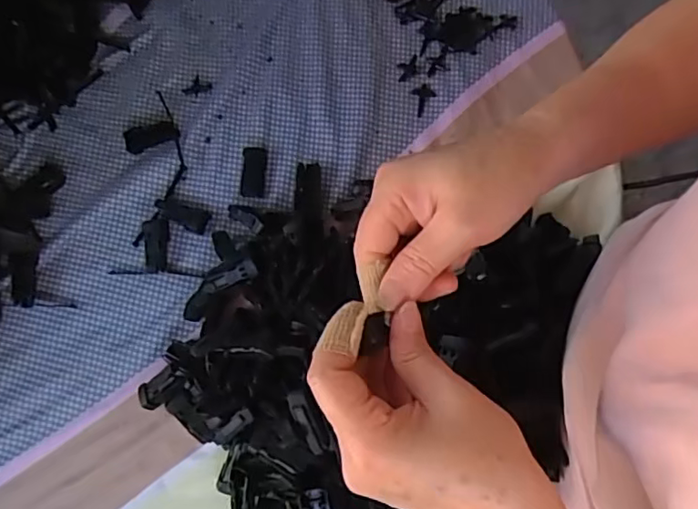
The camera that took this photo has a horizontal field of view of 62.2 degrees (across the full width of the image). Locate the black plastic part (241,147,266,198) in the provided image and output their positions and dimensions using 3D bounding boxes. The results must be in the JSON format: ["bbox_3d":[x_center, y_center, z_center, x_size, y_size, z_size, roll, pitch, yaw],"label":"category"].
[{"bbox_3d":[-0.086,-0.074,0.518,0.020,0.007,0.046,1,76,2],"label":"black plastic part"}]

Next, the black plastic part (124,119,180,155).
[{"bbox_3d":[-0.182,-0.110,0.530,0.048,0.004,0.025,-19,77,-3],"label":"black plastic part"}]

